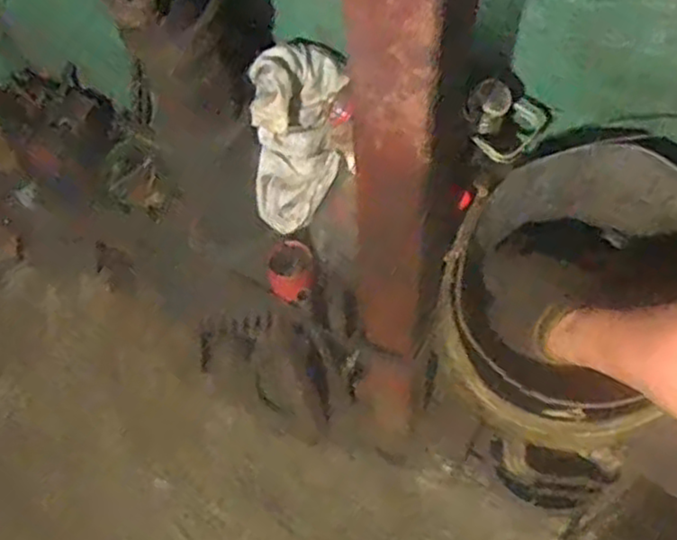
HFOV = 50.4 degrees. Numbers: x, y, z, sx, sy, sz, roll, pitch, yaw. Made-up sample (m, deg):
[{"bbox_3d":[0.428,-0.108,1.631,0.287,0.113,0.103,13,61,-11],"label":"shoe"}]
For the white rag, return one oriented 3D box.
[{"bbox_3d":[-0.060,-0.156,0.906,0.109,0.234,0.097,8,25,8],"label":"white rag"}]

